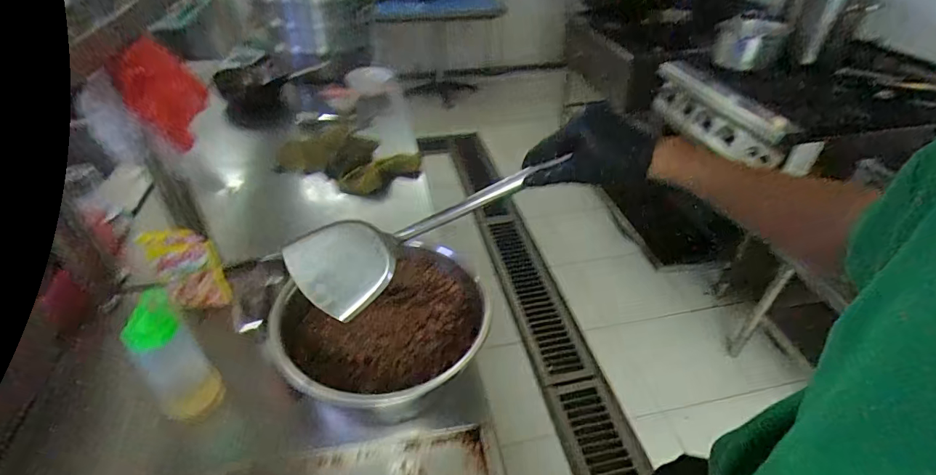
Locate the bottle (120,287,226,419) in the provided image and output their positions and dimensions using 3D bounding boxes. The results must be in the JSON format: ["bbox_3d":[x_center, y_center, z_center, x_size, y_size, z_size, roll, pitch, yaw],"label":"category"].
[{"bbox_3d":[-0.447,0.188,0.680,0.070,0.208,0.082,23,45,26],"label":"bottle"}]

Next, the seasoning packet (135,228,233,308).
[{"bbox_3d":[-0.516,0.058,0.825,0.118,0.158,0.011,-10,24,1],"label":"seasoning packet"}]

